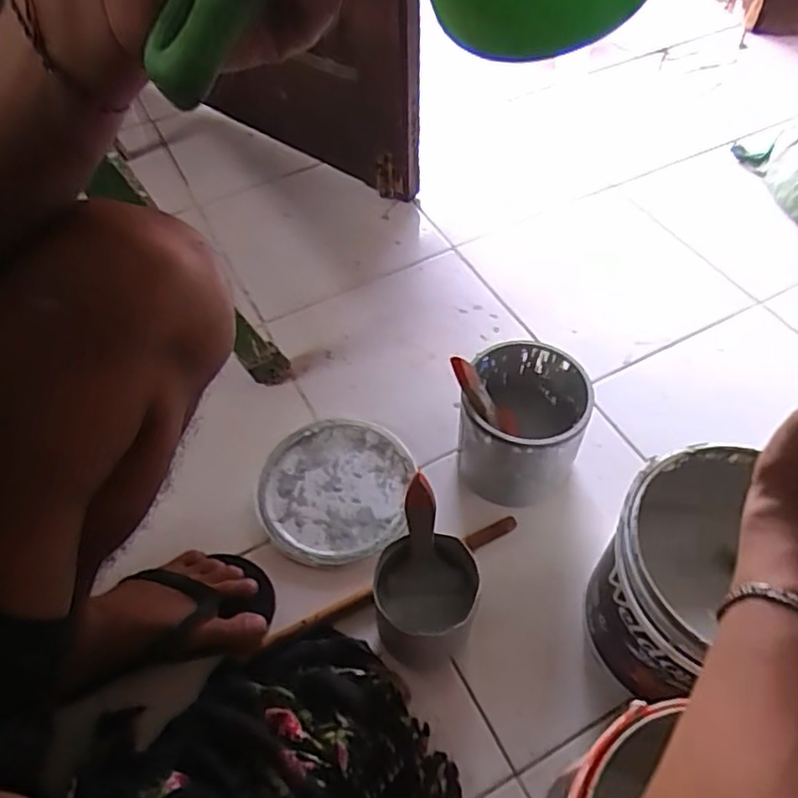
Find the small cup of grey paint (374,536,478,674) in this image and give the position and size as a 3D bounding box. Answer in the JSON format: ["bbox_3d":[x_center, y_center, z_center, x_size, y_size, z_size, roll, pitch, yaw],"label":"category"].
[{"bbox_3d":[0.025,0.181,0.554,0.095,0.122,0.085,-12,54,-5],"label":"small cup of grey paint"}]

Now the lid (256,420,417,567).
[{"bbox_3d":[-0.070,0.097,0.681,0.157,0.018,0.170,-2,54,2],"label":"lid"}]

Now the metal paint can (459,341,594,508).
[{"bbox_3d":[0.131,0.026,0.655,0.115,0.132,0.129,12,56,12],"label":"metal paint can"}]

